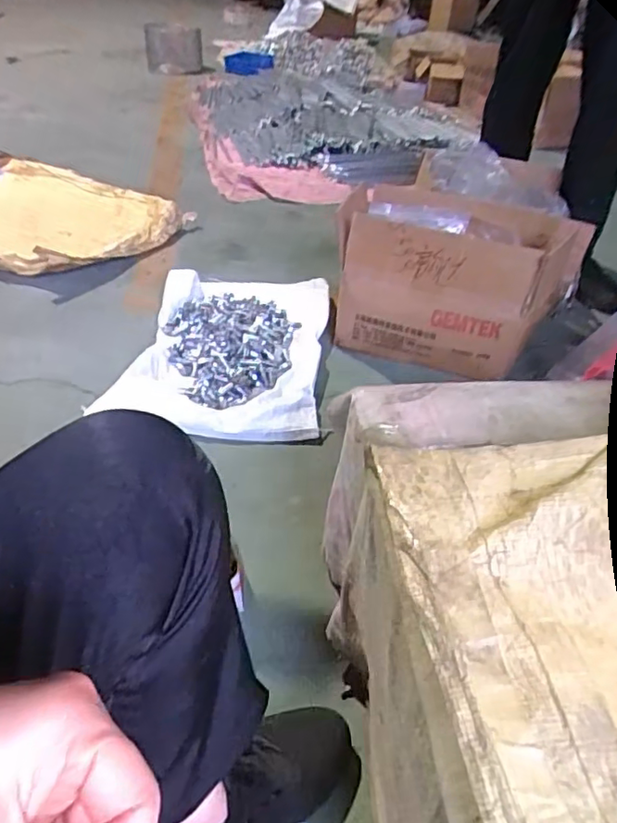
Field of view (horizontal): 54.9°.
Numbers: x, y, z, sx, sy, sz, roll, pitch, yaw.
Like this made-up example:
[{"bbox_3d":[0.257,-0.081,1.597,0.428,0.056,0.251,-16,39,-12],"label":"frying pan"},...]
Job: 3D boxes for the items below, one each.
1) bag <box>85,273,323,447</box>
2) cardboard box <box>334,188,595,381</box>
[{"bbox_3d":[-0.151,-0.134,1.171,0.357,0.047,0.543,4,39,1],"label":"bag"},{"bbox_3d":[0.303,-0.273,1.207,0.432,0.260,0.354,18,42,17],"label":"cardboard box"}]

